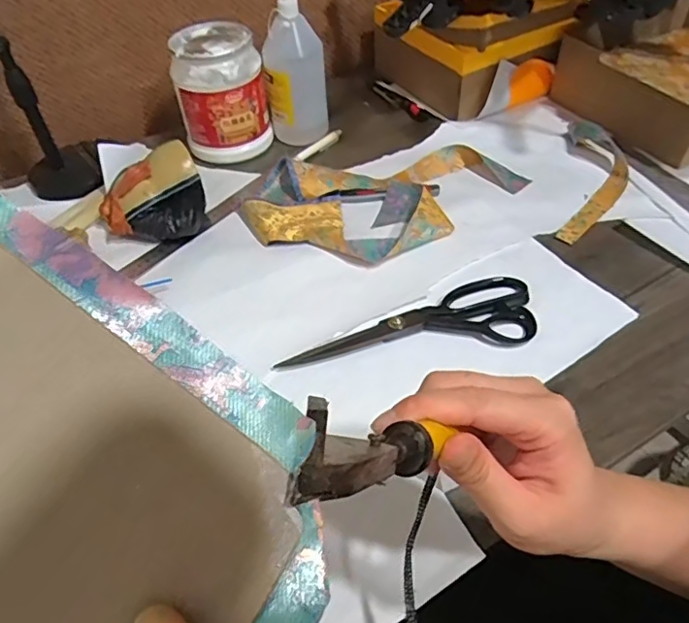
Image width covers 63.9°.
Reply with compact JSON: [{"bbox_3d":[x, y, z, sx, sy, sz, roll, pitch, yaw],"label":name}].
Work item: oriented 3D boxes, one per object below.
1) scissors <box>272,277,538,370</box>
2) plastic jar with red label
[{"bbox_3d":[0.058,0.005,0.505,0.230,0.013,0.077,-6,47,-2],"label":"scissors"},{"bbox_3d":[-0.153,-0.271,0.692,0.105,0.135,0.104,-11,48,-7],"label":"plastic jar with red label"}]

